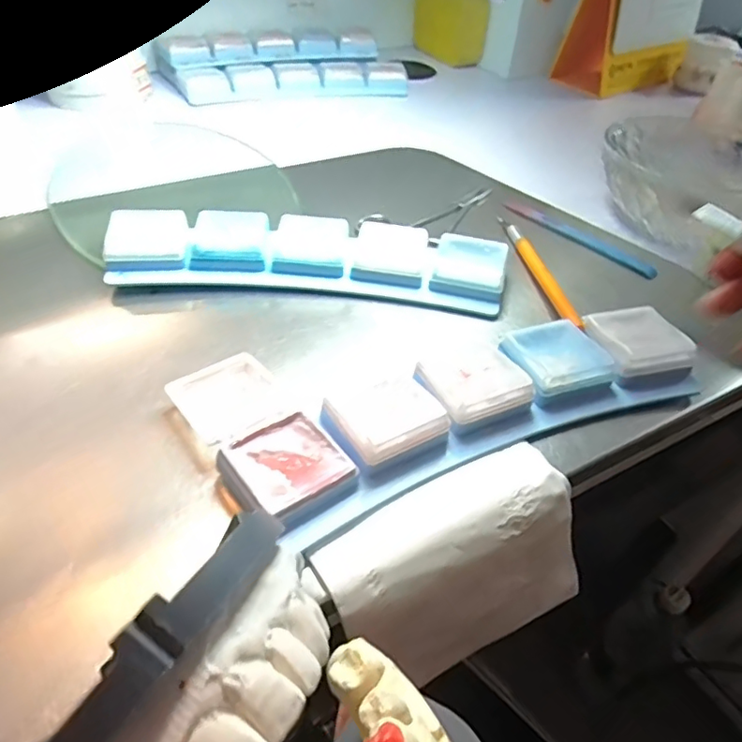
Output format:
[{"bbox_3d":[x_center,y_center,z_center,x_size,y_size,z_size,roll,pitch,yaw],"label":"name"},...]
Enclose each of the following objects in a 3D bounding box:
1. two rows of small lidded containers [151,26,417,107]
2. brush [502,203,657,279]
[{"bbox_3d":[-0.089,-0.312,0.578,0.243,0.038,0.107,-13,46,-17],"label":"two rows of small lidded containers"},{"bbox_3d":[0.137,-0.091,0.380,0.011,0.005,0.113,-27,52,-29],"label":"brush"}]

